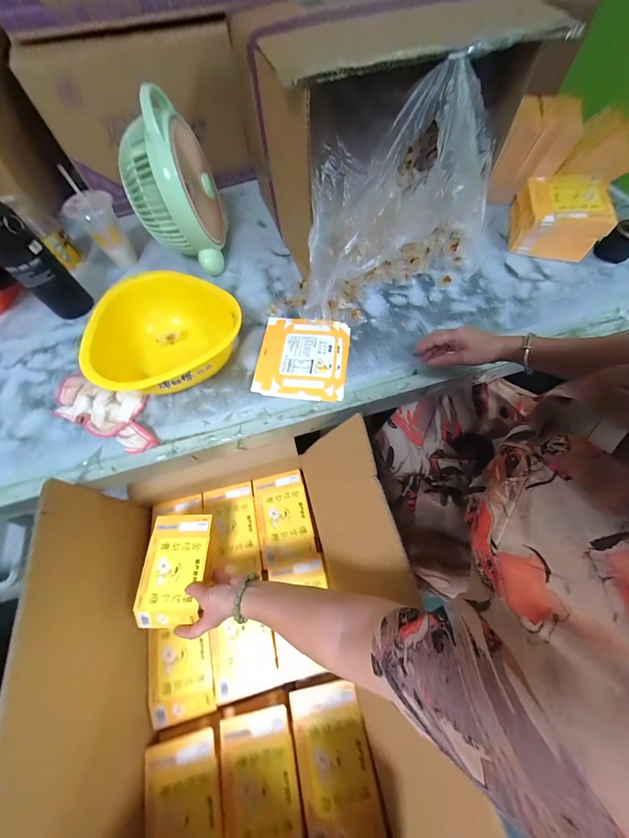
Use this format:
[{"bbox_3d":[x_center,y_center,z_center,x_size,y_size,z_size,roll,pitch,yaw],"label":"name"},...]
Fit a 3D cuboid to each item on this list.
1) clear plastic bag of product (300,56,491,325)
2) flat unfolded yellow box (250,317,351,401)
[{"bbox_3d":[0.150,-0.358,0.470,0.382,0.256,0.169,-20,66,-7],"label":"clear plastic bag of product"},{"bbox_3d":[-0.020,-0.112,0.495,0.156,0.011,0.169,6,66,5],"label":"flat unfolded yellow box"}]

